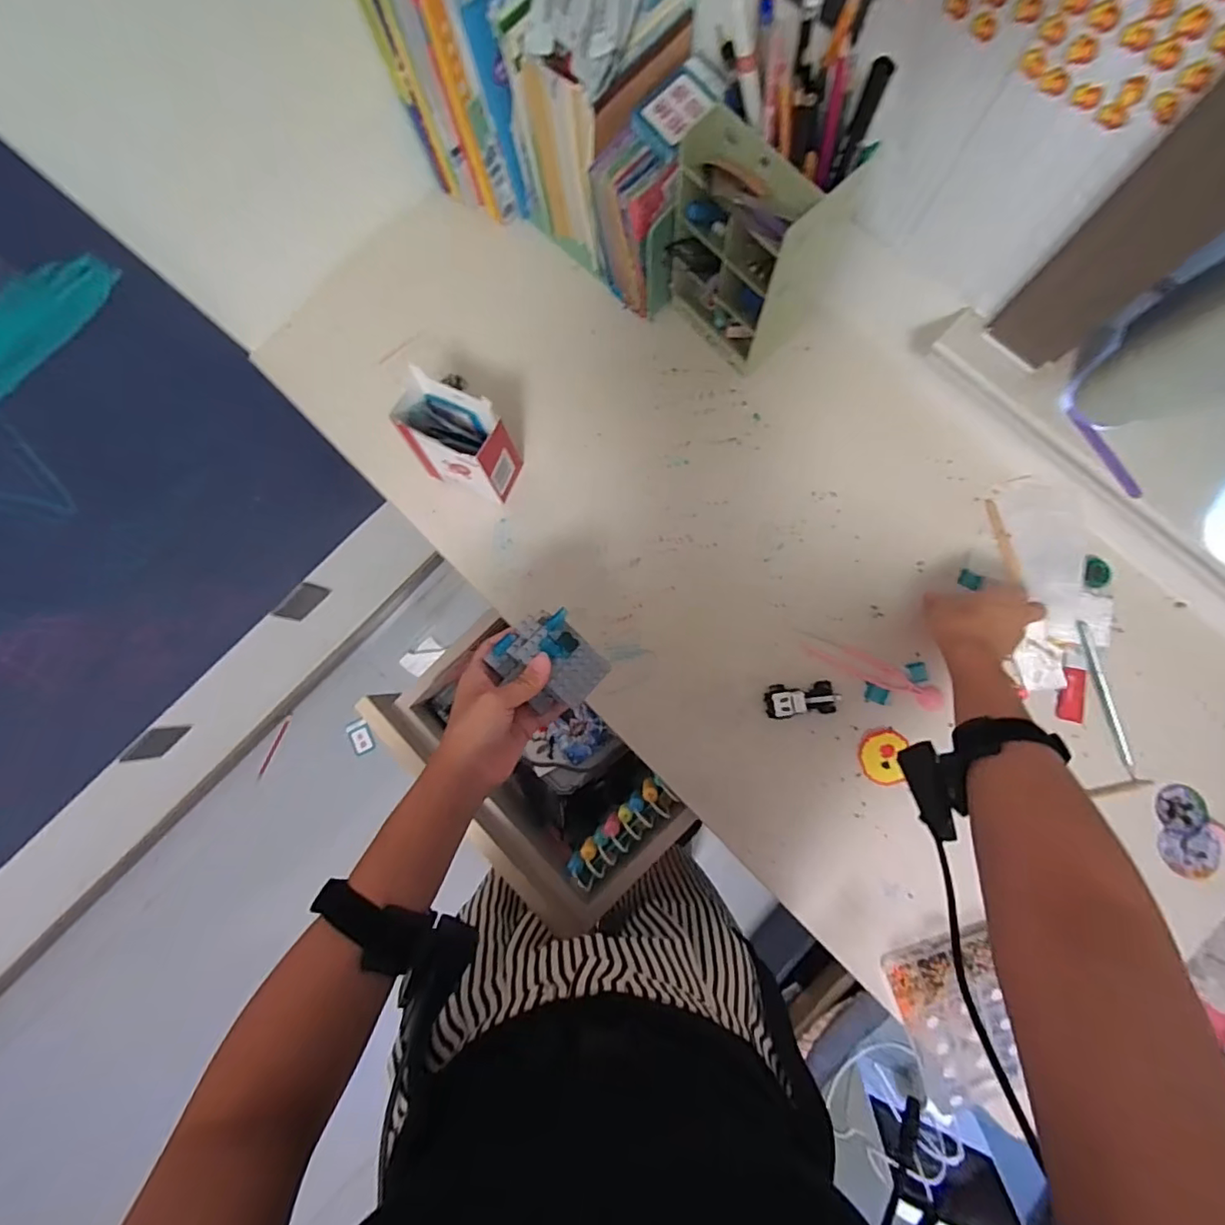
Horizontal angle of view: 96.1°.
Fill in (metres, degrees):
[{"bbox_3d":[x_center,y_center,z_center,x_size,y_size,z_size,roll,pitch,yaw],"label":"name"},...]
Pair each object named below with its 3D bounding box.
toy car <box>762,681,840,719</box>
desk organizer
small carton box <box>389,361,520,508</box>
[{"bbox_3d":[0.190,0.087,0.552,0.070,0.031,0.033,-5,83,4],"label":"toy car"},{"bbox_3d":[0.134,-0.352,0.519,0.131,0.197,0.115,42,88,8],"label":"desk organizer"},{"bbox_3d":[-0.153,-0.172,0.562,0.100,0.120,0.069,23,85,7],"label":"small carton box"}]

